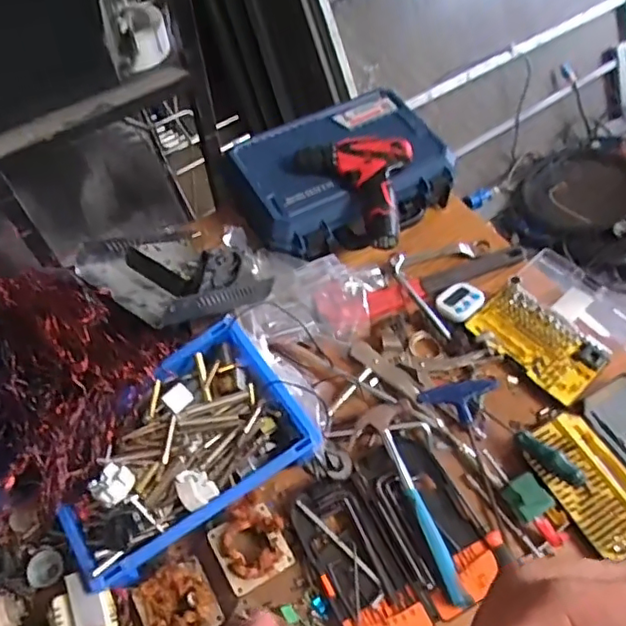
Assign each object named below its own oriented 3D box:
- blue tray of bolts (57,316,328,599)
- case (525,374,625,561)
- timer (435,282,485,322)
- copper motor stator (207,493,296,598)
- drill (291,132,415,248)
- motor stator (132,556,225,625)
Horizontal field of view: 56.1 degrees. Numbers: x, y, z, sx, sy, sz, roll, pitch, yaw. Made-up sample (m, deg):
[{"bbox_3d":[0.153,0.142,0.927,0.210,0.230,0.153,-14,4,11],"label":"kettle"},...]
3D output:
[{"bbox_3d":[-0.171,0.160,0.737,0.304,0.068,0.208,-31,61,-18],"label":"blue tray of bolts"},{"bbox_3d":[0.415,0.193,0.780,0.224,0.020,0.180,-26,59,-16],"label":"case"},{"bbox_3d":[0.227,-0.021,0.918,0.072,0.019,0.064,-30,60,-17],"label":"timer"},{"bbox_3d":[-0.075,0.280,0.716,0.087,0.043,0.092,-28,60,-17],"label":"copper motor stator"},{"bbox_3d":[0.093,-0.219,0.928,0.152,0.057,0.224,-36,62,-21],"label":"drill"},{"bbox_3d":[-0.157,0.341,0.684,0.083,0.050,0.087,-26,59,-16],"label":"motor stator"}]

